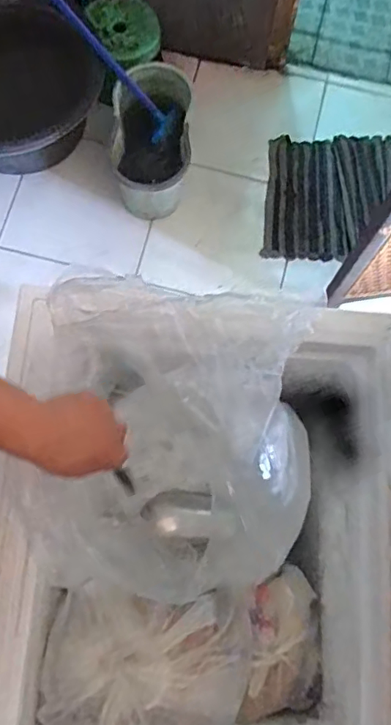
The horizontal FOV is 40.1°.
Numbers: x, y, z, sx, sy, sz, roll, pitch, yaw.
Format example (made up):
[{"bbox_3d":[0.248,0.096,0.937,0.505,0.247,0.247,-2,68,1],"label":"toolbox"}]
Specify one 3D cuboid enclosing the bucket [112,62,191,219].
[{"bbox_3d":[-0.119,-0.598,1.474,0.204,0.234,0.381,1,75,-2],"label":"bucket"}]

